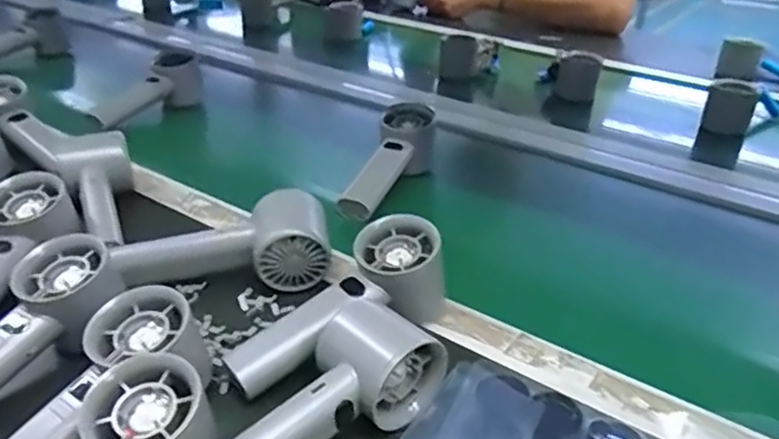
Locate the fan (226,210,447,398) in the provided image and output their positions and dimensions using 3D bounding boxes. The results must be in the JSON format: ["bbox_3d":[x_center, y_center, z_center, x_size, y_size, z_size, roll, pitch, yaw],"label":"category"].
[{"bbox_3d":[-0.030,0.063,0.421,0.157,0.055,0.050,-36,46,-25],"label":"fan"}]

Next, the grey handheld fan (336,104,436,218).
[{"bbox_3d":[-0.004,-0.050,0.629,0.063,0.050,0.155,19,53,25],"label":"grey handheld fan"}]

